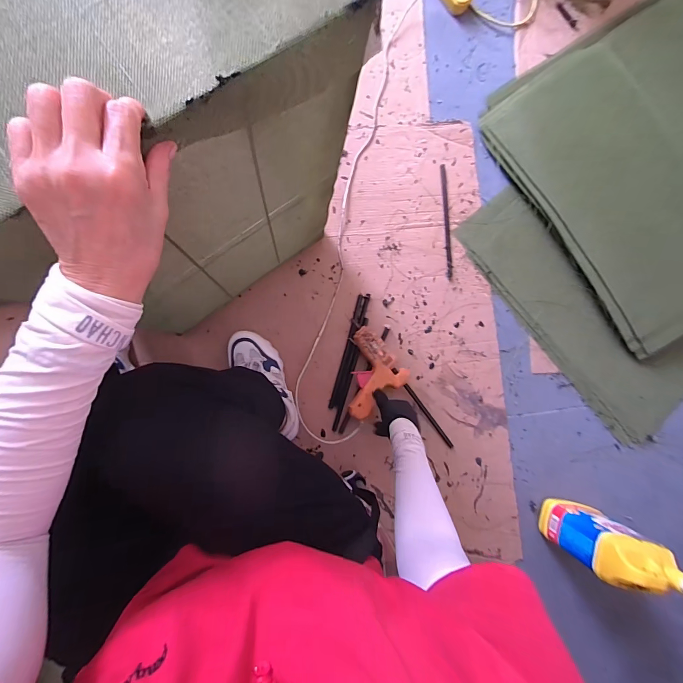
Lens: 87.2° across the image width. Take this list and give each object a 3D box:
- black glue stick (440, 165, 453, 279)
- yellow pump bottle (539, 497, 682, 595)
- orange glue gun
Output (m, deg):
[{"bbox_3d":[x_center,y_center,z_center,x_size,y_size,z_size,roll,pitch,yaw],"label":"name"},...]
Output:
[{"bbox_3d":[0.253,-0.286,0.861,0.017,0.011,0.274,-3,90,-4],"label":"black glue stick"},{"bbox_3d":[0.560,0.429,0.747,0.143,0.271,0.098,19,87,-4],"label":"yellow pump bottle"},{"bbox_3d":[0.051,0.072,0.794,0.153,0.035,0.155,-42,92,-3],"label":"orange glue gun"}]

